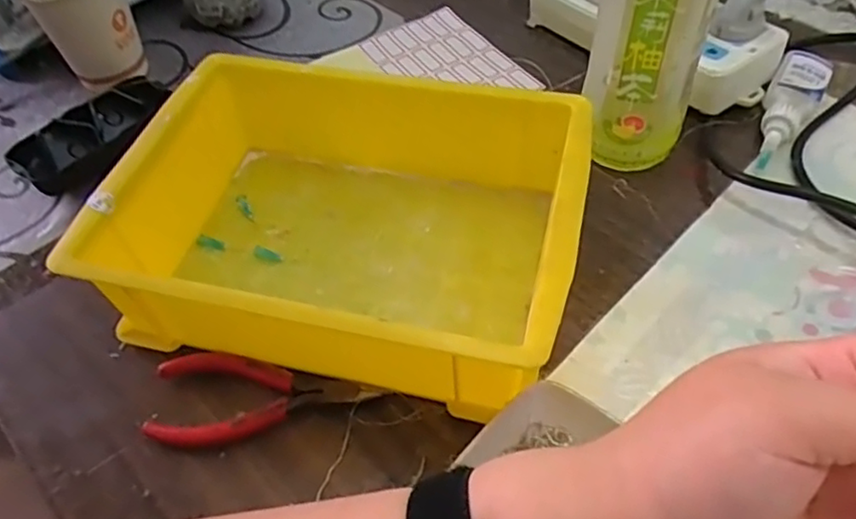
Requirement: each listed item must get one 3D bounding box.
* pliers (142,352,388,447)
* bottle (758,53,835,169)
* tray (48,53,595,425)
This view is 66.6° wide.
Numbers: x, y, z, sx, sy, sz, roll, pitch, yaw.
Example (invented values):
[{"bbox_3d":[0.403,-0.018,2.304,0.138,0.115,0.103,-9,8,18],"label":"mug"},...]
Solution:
[{"bbox_3d":[-0.085,0.073,0.335,0.111,0.015,0.046,0,52,4],"label":"pliers"},{"bbox_3d":[0.240,-0.100,0.438,0.032,0.024,0.107,27,58,23],"label":"bottle"},{"bbox_3d":[-0.041,-0.022,0.365,0.240,0.079,0.179,11,53,13],"label":"tray"}]

